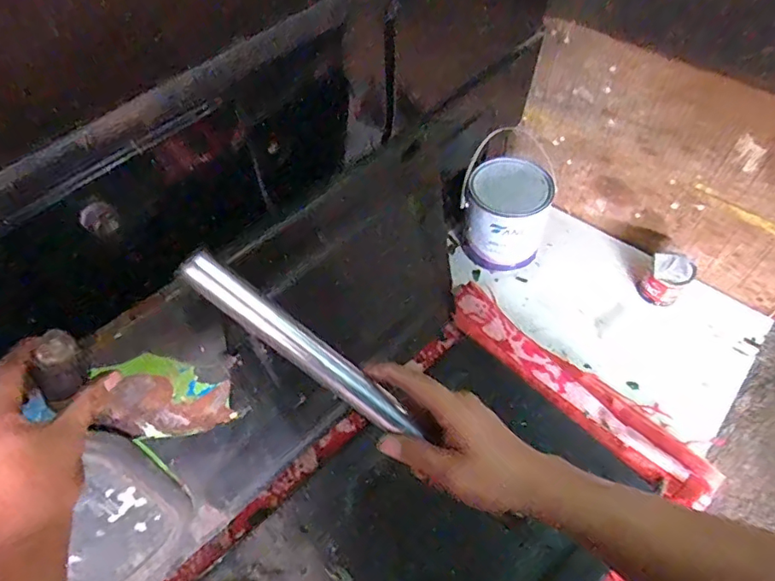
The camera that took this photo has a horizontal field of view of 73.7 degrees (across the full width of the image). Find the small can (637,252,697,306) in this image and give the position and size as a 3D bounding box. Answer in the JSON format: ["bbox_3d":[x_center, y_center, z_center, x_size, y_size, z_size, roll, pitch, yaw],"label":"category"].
[{"bbox_3d":[0.490,-0.025,0.906,0.077,0.083,0.069,-38,62,-25],"label":"small can"}]

